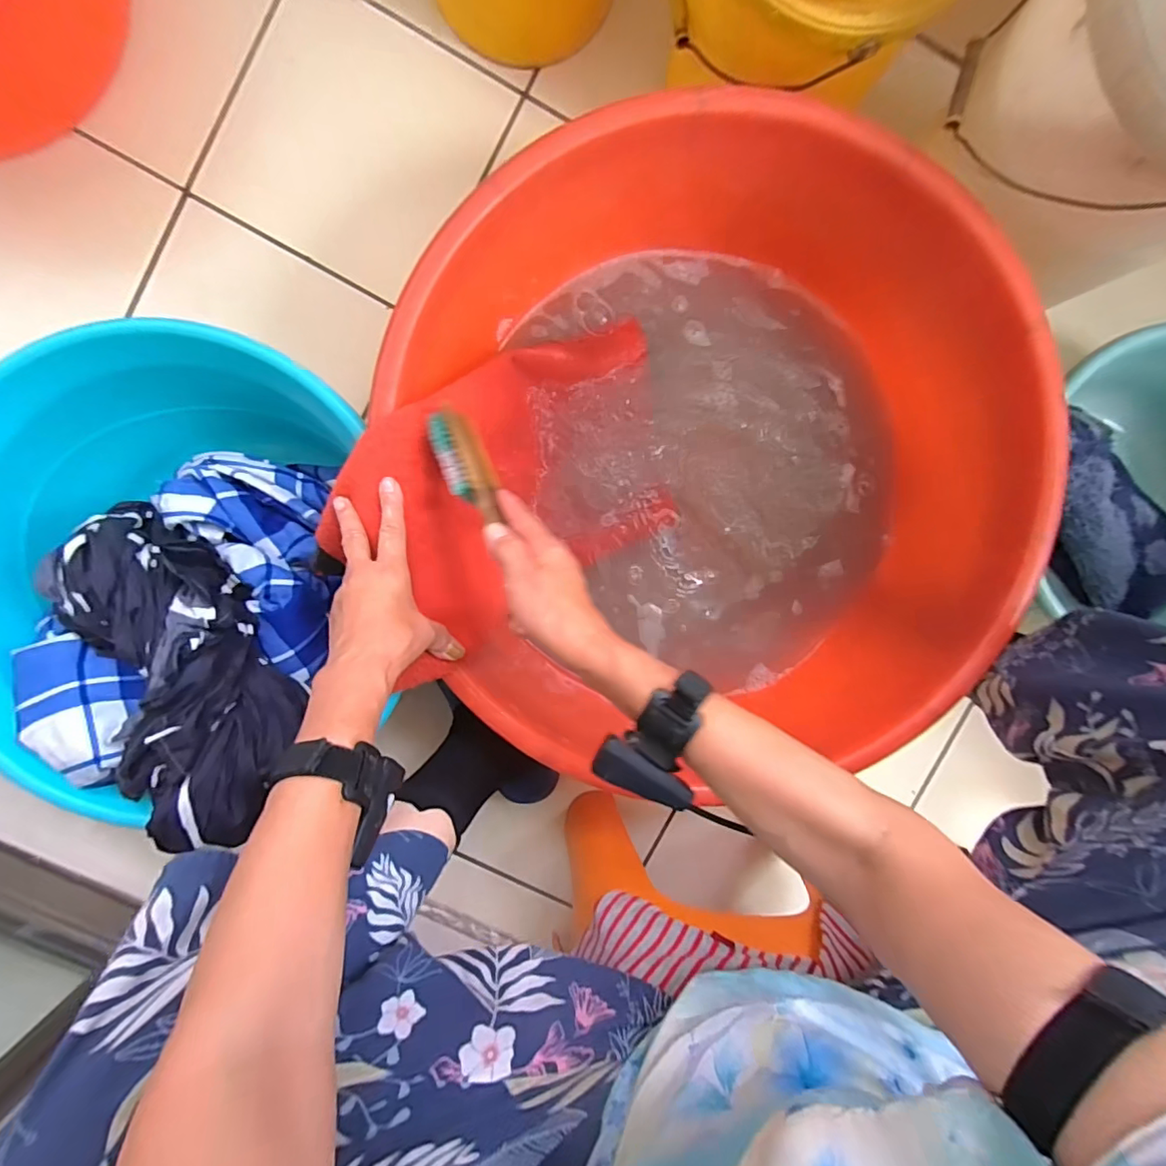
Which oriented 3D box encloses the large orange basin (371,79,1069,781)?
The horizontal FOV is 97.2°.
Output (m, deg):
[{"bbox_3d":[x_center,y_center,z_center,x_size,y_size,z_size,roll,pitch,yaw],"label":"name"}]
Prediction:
[{"bbox_3d":[0.143,-0.117,0.559,0.587,0.184,0.624,0,94,-3],"label":"large orange basin"}]

